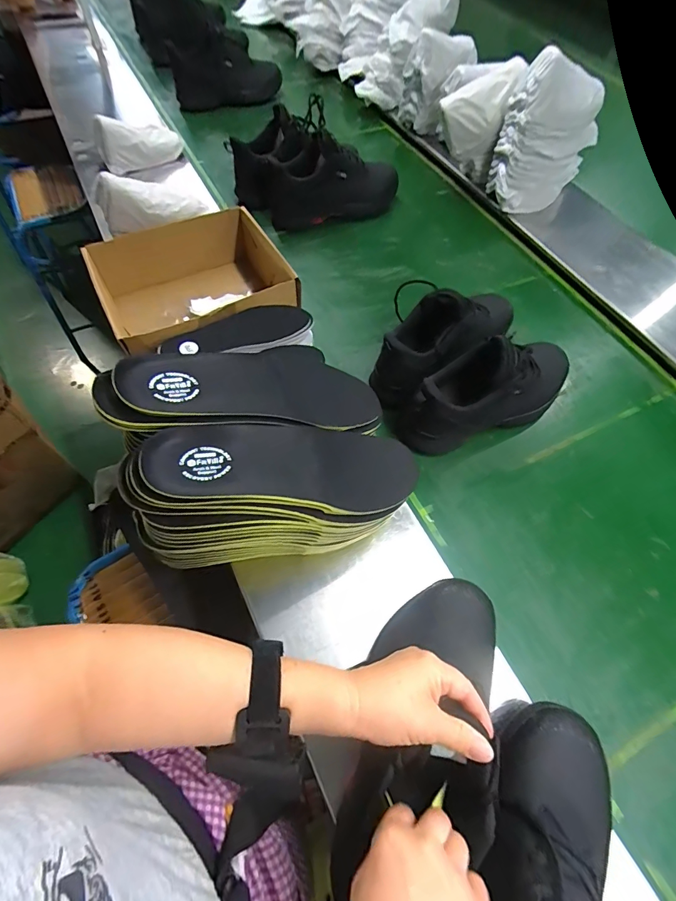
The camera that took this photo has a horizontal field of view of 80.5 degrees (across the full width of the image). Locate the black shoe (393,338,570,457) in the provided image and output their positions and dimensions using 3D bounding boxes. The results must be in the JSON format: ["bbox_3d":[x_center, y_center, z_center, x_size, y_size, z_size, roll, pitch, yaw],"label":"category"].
[{"bbox_3d":[0.216,-0.086,0.580,0.285,0.135,0.087,-18,64,-13],"label":"black shoe"}]

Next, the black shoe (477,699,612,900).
[{"bbox_3d":[0.157,0.341,0.290,0.114,0.114,0.285,21,63,8],"label":"black shoe"}]

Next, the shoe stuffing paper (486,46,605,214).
[{"bbox_3d":[0.421,-0.629,0.818,0.168,0.256,0.104,-24,66,-15],"label":"shoe stuffing paper"}]

